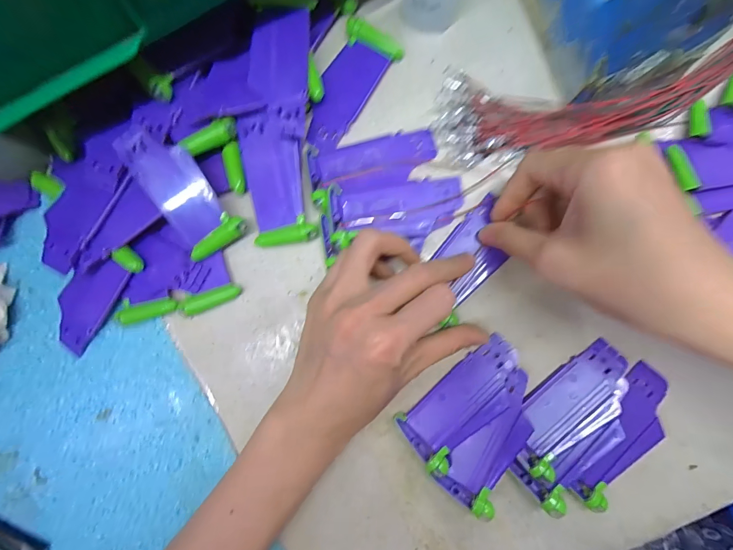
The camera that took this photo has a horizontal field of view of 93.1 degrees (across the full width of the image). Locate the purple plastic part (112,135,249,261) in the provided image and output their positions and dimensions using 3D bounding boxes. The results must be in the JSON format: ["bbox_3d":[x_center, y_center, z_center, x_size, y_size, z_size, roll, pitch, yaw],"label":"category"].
[{"bbox_3d":[-0.124,-0.055,0.229,0.041,0.009,0.089,-37,101,3],"label":"purple plastic part"}]

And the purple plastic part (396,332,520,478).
[{"bbox_3d":[0.064,0.082,0.222,0.089,0.013,0.040,-40,85,3],"label":"purple plastic part"}]

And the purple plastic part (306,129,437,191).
[{"bbox_3d":[0.004,-0.078,0.237,0.086,0.005,0.034,-7,83,2],"label":"purple plastic part"}]

